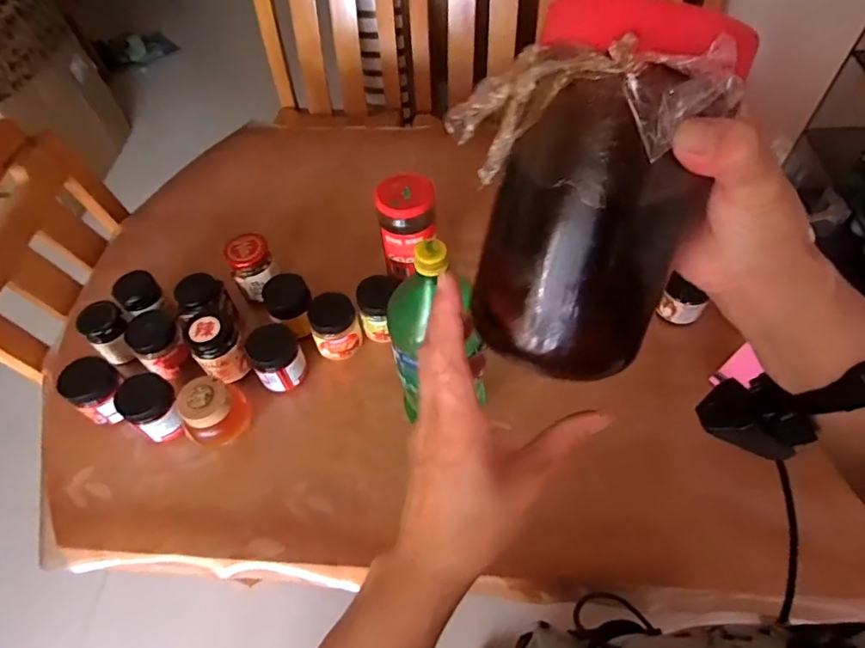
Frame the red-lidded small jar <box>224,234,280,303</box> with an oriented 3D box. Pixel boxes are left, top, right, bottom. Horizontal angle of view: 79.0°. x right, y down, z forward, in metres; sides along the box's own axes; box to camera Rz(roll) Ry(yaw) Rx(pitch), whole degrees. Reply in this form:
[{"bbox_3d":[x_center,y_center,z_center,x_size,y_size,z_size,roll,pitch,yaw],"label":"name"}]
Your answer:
[{"bbox_3d":[-0.276,-0.084,0.816,0.072,0.085,0.067,-1,55,2],"label":"red-lidded small jar"}]

